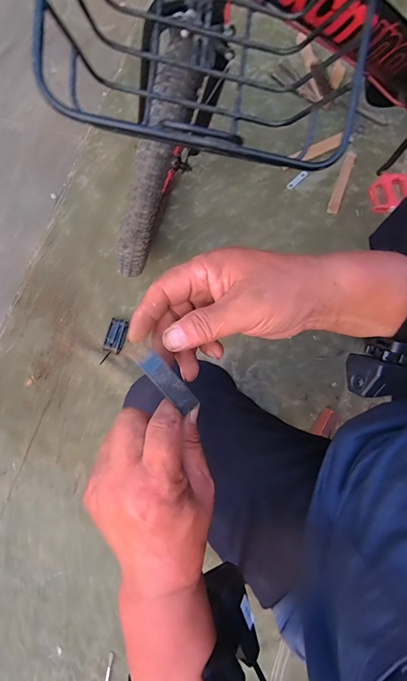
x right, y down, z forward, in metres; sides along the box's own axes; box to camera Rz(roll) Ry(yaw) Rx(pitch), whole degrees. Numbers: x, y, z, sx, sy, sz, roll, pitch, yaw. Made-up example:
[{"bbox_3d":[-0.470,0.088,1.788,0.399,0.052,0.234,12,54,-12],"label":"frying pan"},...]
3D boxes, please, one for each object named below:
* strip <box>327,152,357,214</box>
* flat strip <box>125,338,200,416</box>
[{"bbox_3d":[0.368,-0.421,0.932,0.026,0.006,0.194,19,81,9],"label":"strip"},{"bbox_3d":[-0.027,0.027,0.245,0.015,0.004,0.059,-43,102,-9],"label":"flat strip"}]

